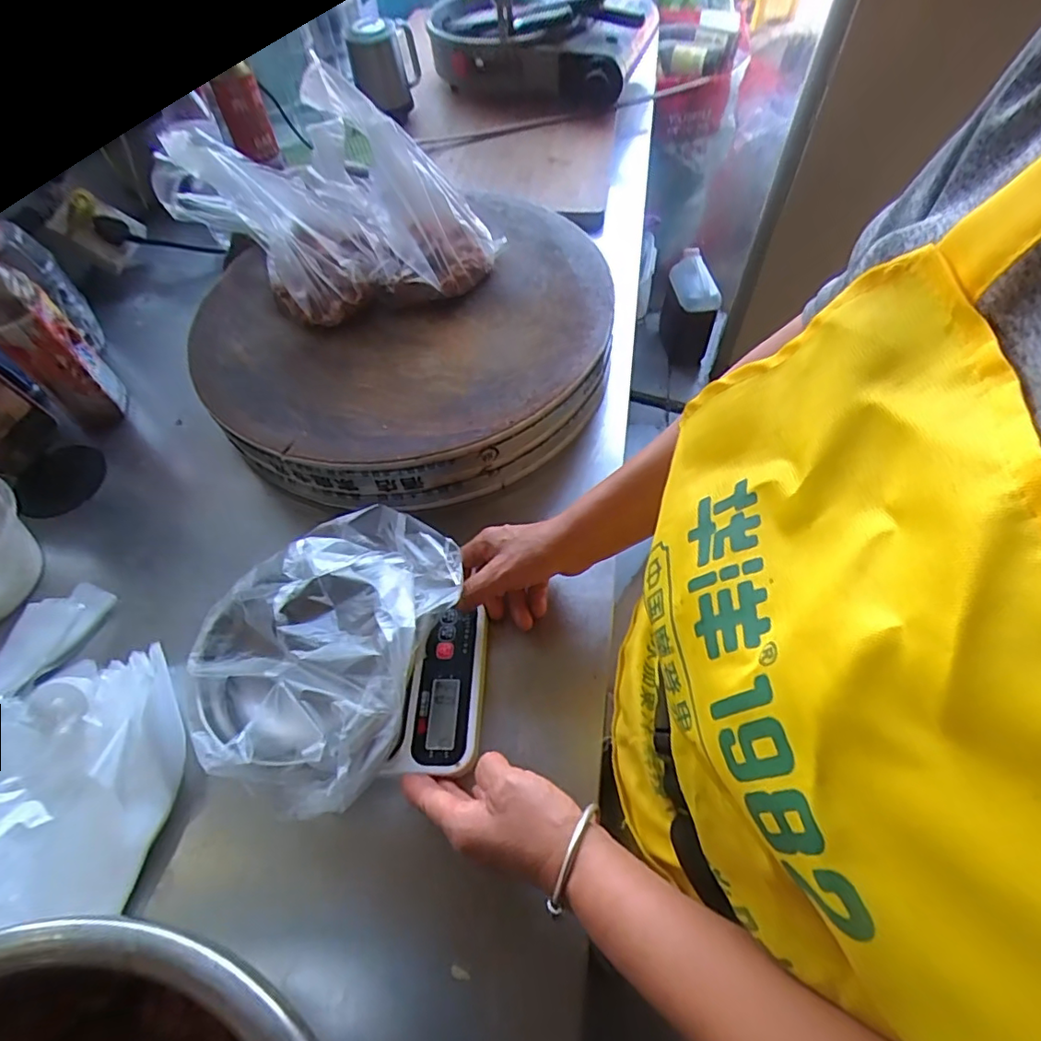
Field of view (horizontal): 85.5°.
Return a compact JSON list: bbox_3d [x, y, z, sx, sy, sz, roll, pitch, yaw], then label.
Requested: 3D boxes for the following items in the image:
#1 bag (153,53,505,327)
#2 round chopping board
[{"bbox_3d":[-0.188,-0.330,0.580,0.306,0.213,0.115,-17,56,-10],"label":"bag"},{"bbox_3d":[-0.124,-0.215,0.652,0.435,0.088,0.449,-1,55,1],"label":"round chopping board"}]

